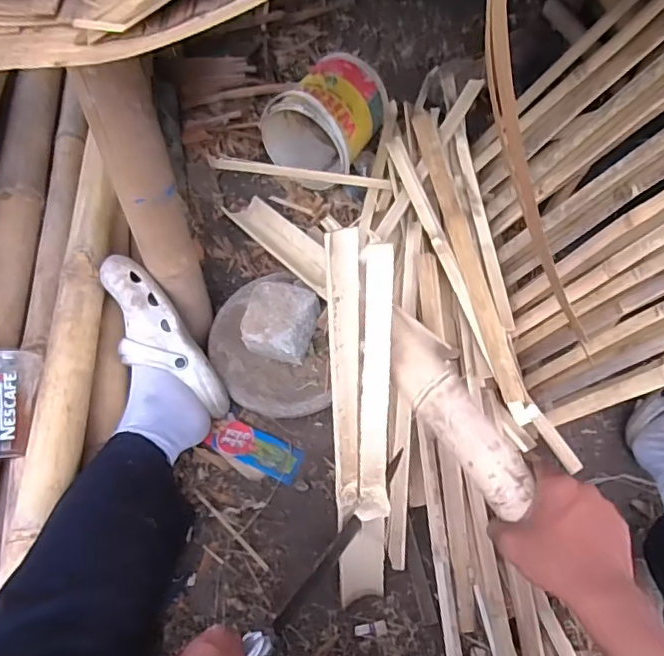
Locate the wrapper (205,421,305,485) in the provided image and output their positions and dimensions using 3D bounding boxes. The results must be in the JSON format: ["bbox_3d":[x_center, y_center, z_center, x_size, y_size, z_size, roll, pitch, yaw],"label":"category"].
[{"bbox_3d":[-0.117,0.185,0.847,0.144,0.014,0.053,20,59,13],"label":"wrapper"}]

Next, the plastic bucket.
[{"bbox_3d":[-0.017,-0.395,1.075,0.191,0.184,0.191,-5,44,46],"label":"plastic bucket"}]

